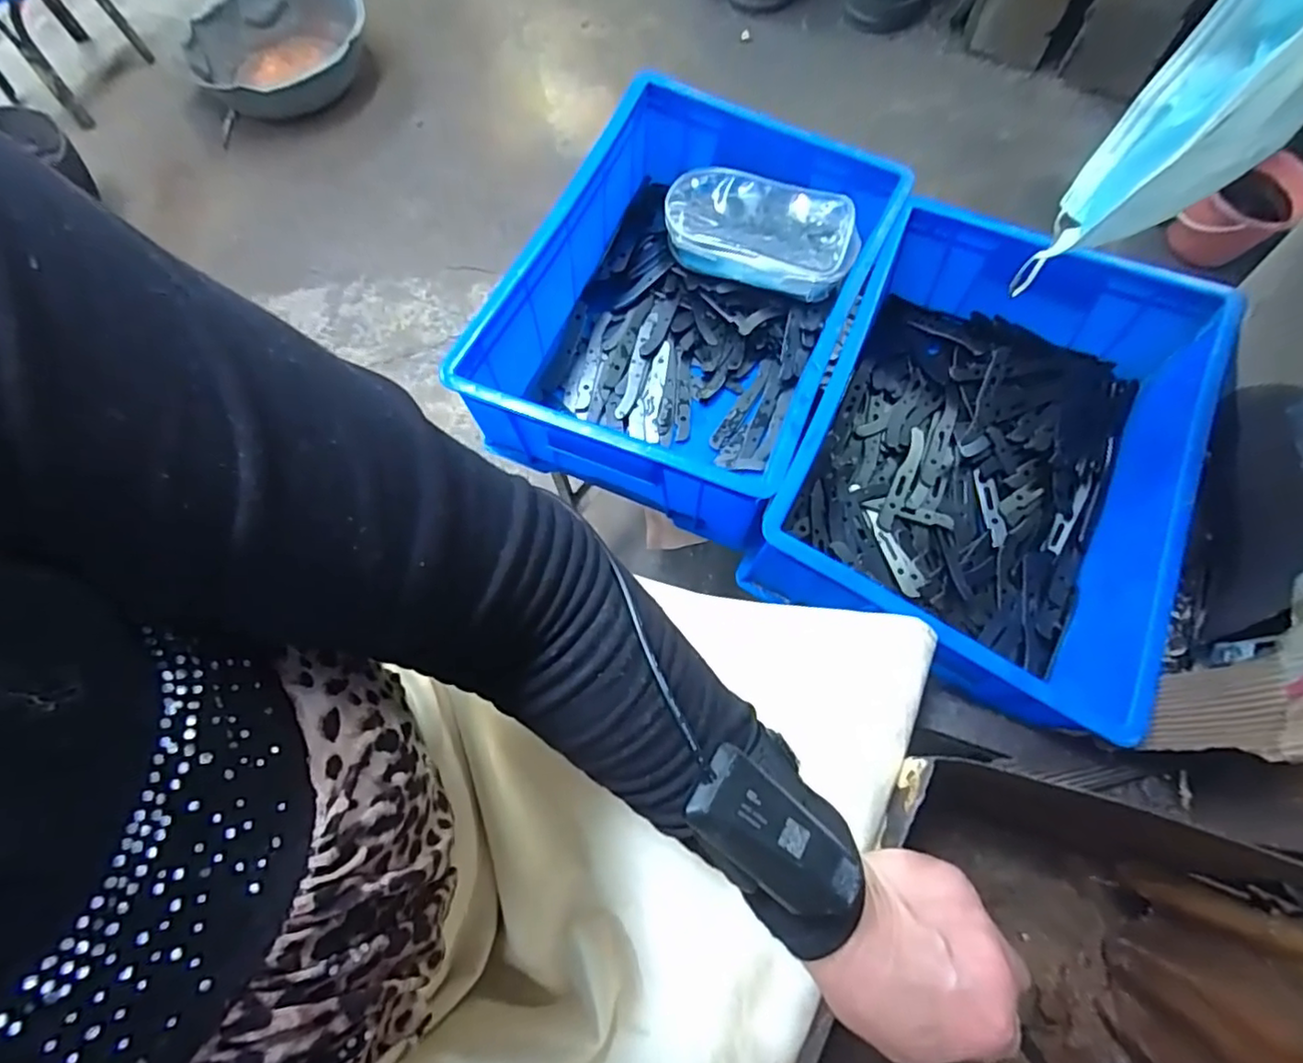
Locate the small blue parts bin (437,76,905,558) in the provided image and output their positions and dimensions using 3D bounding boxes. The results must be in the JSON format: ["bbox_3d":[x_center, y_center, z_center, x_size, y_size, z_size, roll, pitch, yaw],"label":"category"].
[{"bbox_3d":[0.046,-0.227,0.626,0.295,0.141,0.414,24,74,10],"label":"small blue parts bin"}]

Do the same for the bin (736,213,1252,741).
[{"bbox_3d":[0.299,-0.079,0.572,0.296,0.141,0.417,25,75,10],"label":"bin"}]

